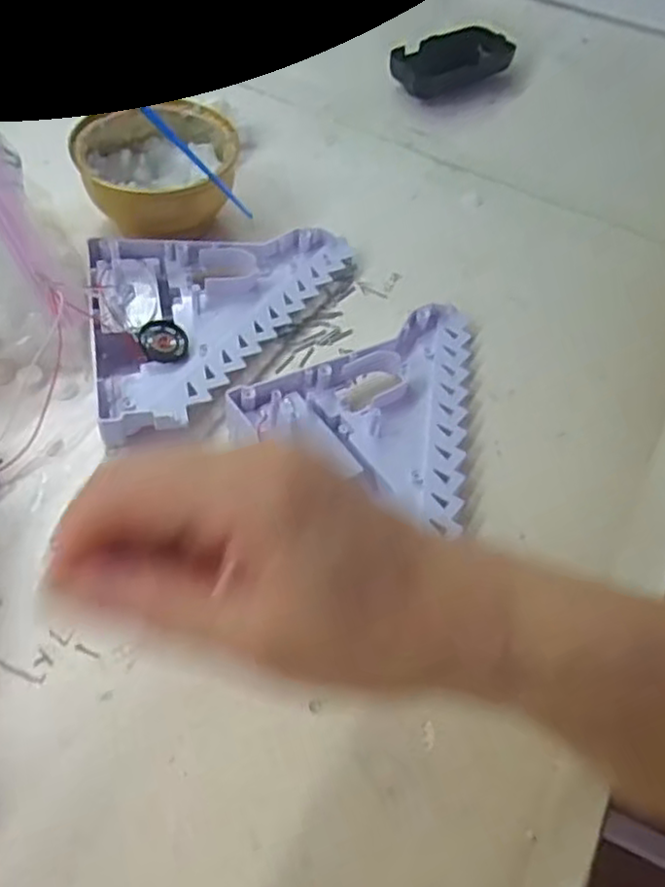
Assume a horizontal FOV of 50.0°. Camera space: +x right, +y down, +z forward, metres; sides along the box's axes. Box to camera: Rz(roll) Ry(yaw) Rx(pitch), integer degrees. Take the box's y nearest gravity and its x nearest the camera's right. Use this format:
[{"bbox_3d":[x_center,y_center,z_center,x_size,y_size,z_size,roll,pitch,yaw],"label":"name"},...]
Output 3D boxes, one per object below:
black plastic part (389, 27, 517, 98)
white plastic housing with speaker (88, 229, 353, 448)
[{"bbox_3d":[0.094,-0.329,0.609,0.113,0.025,0.063,-22,59,-20],"label":"black plastic part"},{"bbox_3d":[-0.056,-0.067,0.406,0.152,0.028,0.134,-9,56,-12],"label":"white plastic housing with speaker"}]

